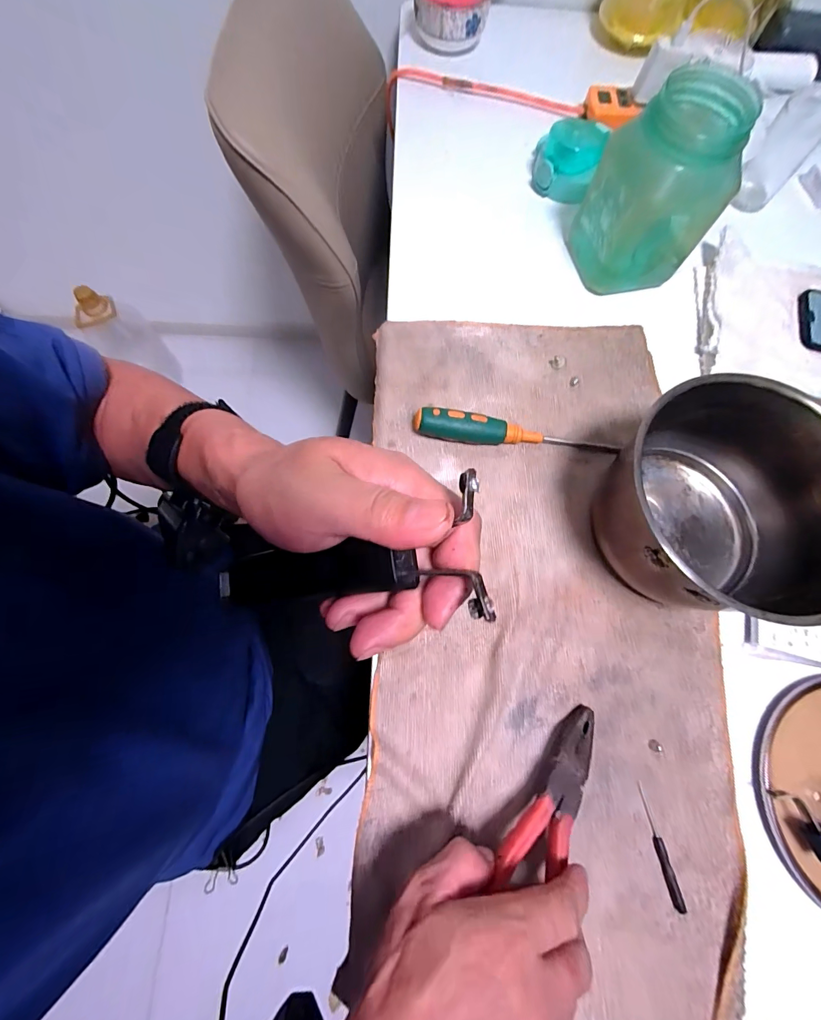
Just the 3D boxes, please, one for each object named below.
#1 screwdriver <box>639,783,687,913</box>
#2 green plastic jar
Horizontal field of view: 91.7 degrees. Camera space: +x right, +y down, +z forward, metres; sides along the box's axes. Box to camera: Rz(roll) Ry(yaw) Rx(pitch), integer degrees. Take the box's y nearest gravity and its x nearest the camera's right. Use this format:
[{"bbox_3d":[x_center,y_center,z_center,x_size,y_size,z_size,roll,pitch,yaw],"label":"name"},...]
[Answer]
[{"bbox_3d":[0.188,0.253,0.300,0.007,0.005,0.082,-12,75,-6],"label":"screwdriver"},{"bbox_3d":[0.244,-0.316,0.396,0.089,0.152,0.096,1,74,-2],"label":"green plastic jar"}]

